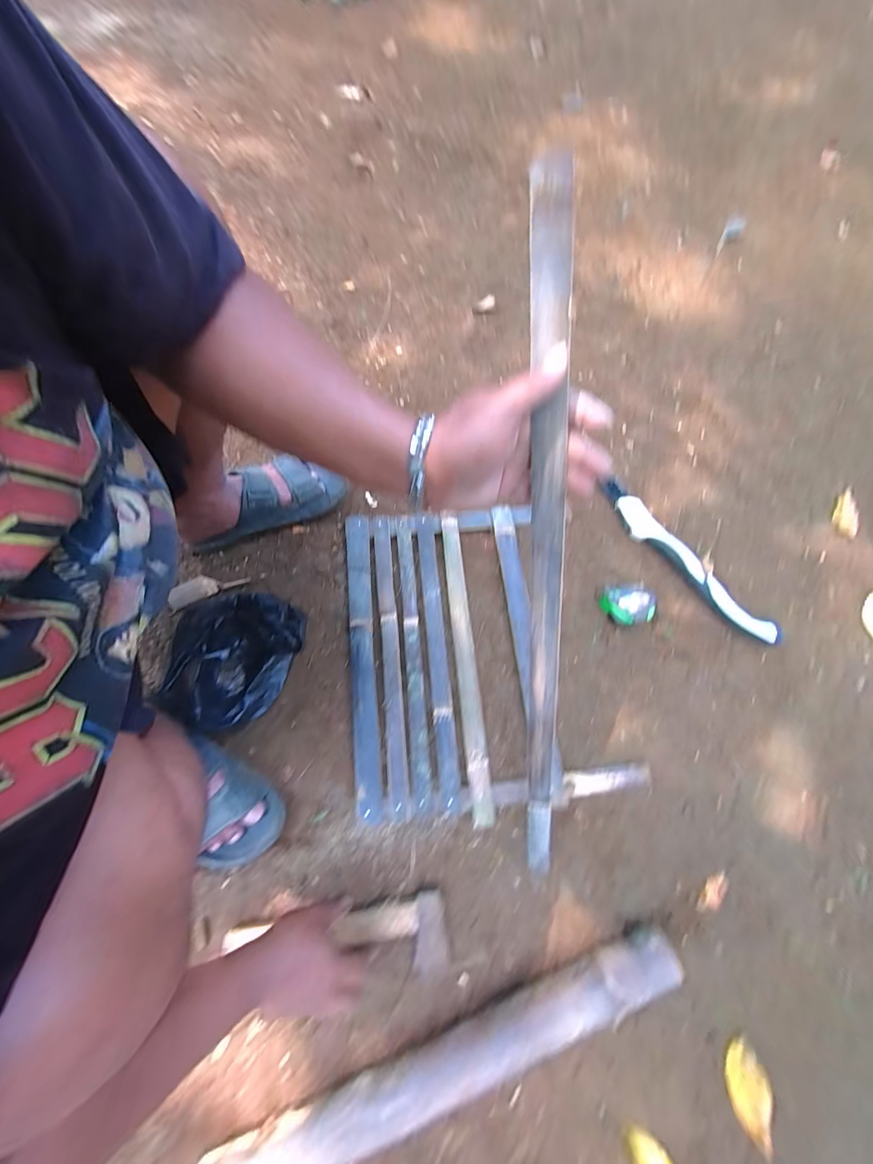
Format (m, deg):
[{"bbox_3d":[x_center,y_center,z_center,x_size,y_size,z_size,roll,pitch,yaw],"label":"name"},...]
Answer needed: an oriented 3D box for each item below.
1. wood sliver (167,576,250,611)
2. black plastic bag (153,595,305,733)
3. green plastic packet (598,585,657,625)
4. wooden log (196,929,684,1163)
[{"bbox_3d":[-0.370,0.007,0.632,0.127,0.009,0.036,-21,91,0],"label":"wood sliver"},{"bbox_3d":[-0.285,0.098,0.570,0.157,0.092,0.188,37,74,11],"label":"black plastic bag"},{"bbox_3d":[0.310,0.039,0.646,0.084,0.045,0.066,12,71,3],"label":"green plastic packet"},{"bbox_3d":[0.018,0.550,0.451,0.567,0.062,0.053,-19,72,-8],"label":"wooden log"}]

